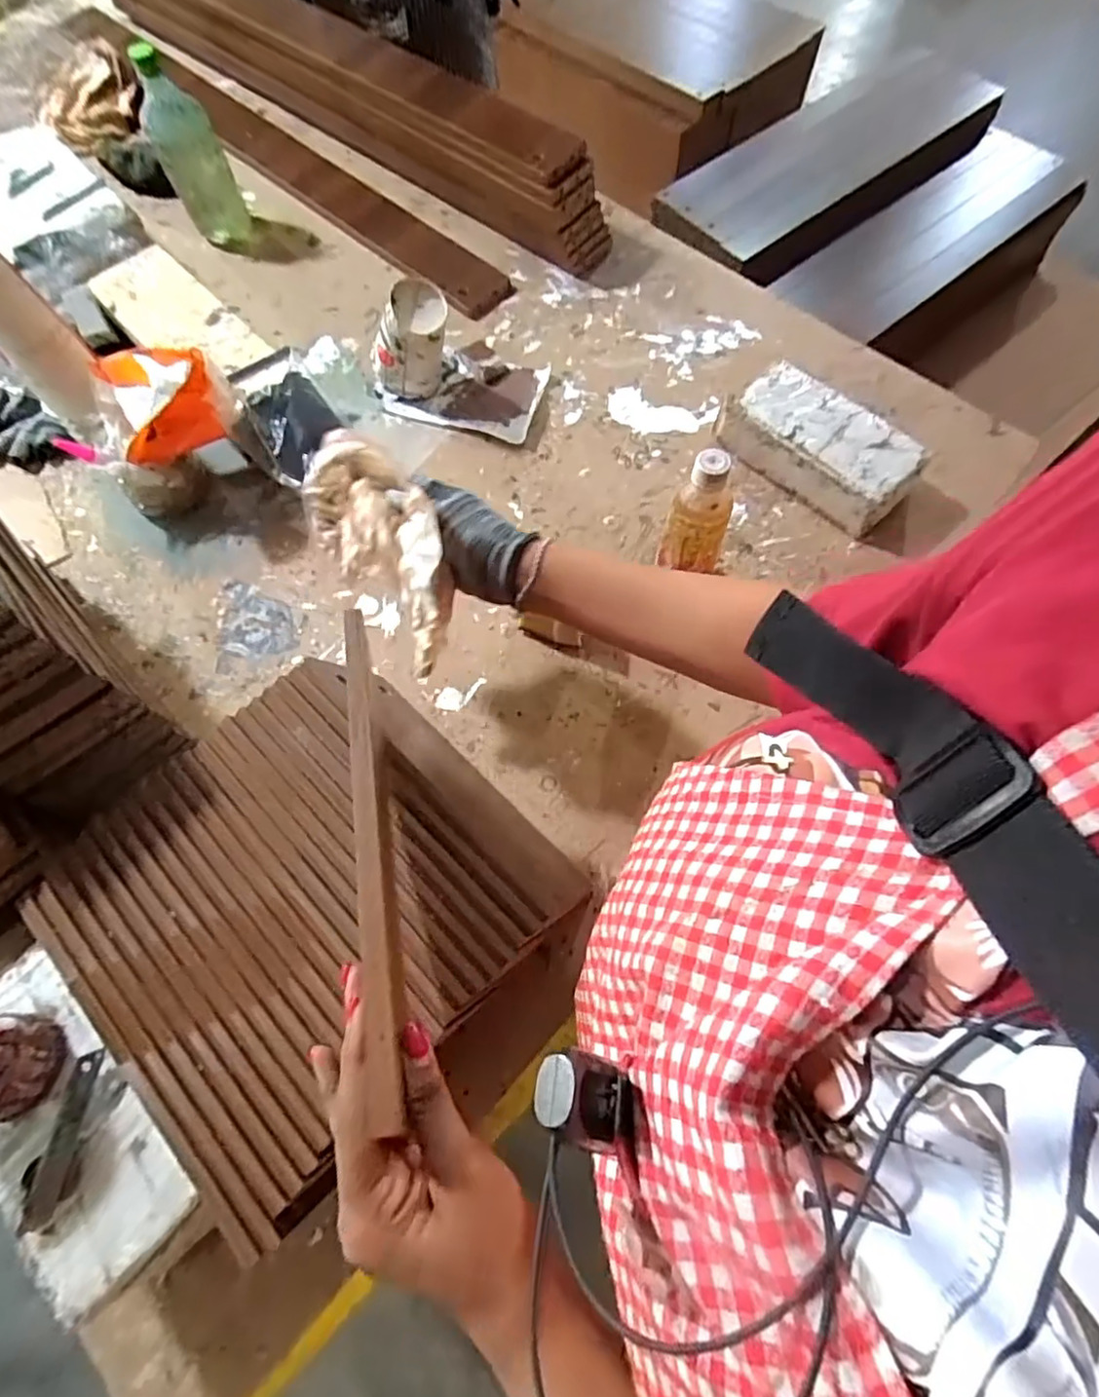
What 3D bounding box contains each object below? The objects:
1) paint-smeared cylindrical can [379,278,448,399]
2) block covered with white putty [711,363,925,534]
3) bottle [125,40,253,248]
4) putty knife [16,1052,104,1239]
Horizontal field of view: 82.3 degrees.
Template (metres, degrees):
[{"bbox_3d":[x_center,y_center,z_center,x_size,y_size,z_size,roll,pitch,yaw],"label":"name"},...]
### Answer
[{"bbox_3d":[-0.164,-0.409,0.735,0.077,0.147,0.060,22,69,-11],"label":"paint-smeared cylindrical can"},{"bbox_3d":[0.299,-0.283,0.704,0.212,0.063,0.102,42,73,18],"label":"block covered with white putty"},{"bbox_3d":[-0.471,-0.714,0.824,0.081,0.190,0.067,-25,67,-9],"label":"bottle"},{"bbox_3d":[-0.312,0.282,0.404,0.016,0.004,0.098,20,66,-27],"label":"putty knife"}]

